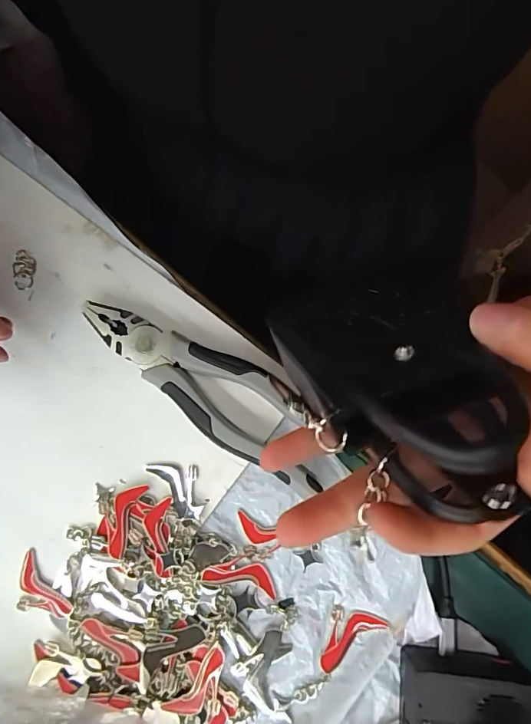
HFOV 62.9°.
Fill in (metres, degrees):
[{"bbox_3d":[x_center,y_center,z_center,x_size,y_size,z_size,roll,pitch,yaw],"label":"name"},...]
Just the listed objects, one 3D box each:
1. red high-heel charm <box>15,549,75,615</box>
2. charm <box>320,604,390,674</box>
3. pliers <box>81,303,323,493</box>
[{"bbox_3d":[-0.144,0.145,0.270,0.027,0.004,0.046,-40,81,-7],"label":"red high-heel charm"},{"bbox_3d":[0.048,0.164,0.265,0.047,0.004,0.027,-35,80,-6],"label":"charm"},{"bbox_3d":[-0.040,0.016,0.285,0.184,0.021,0.052,32,80,6],"label":"pliers"}]

